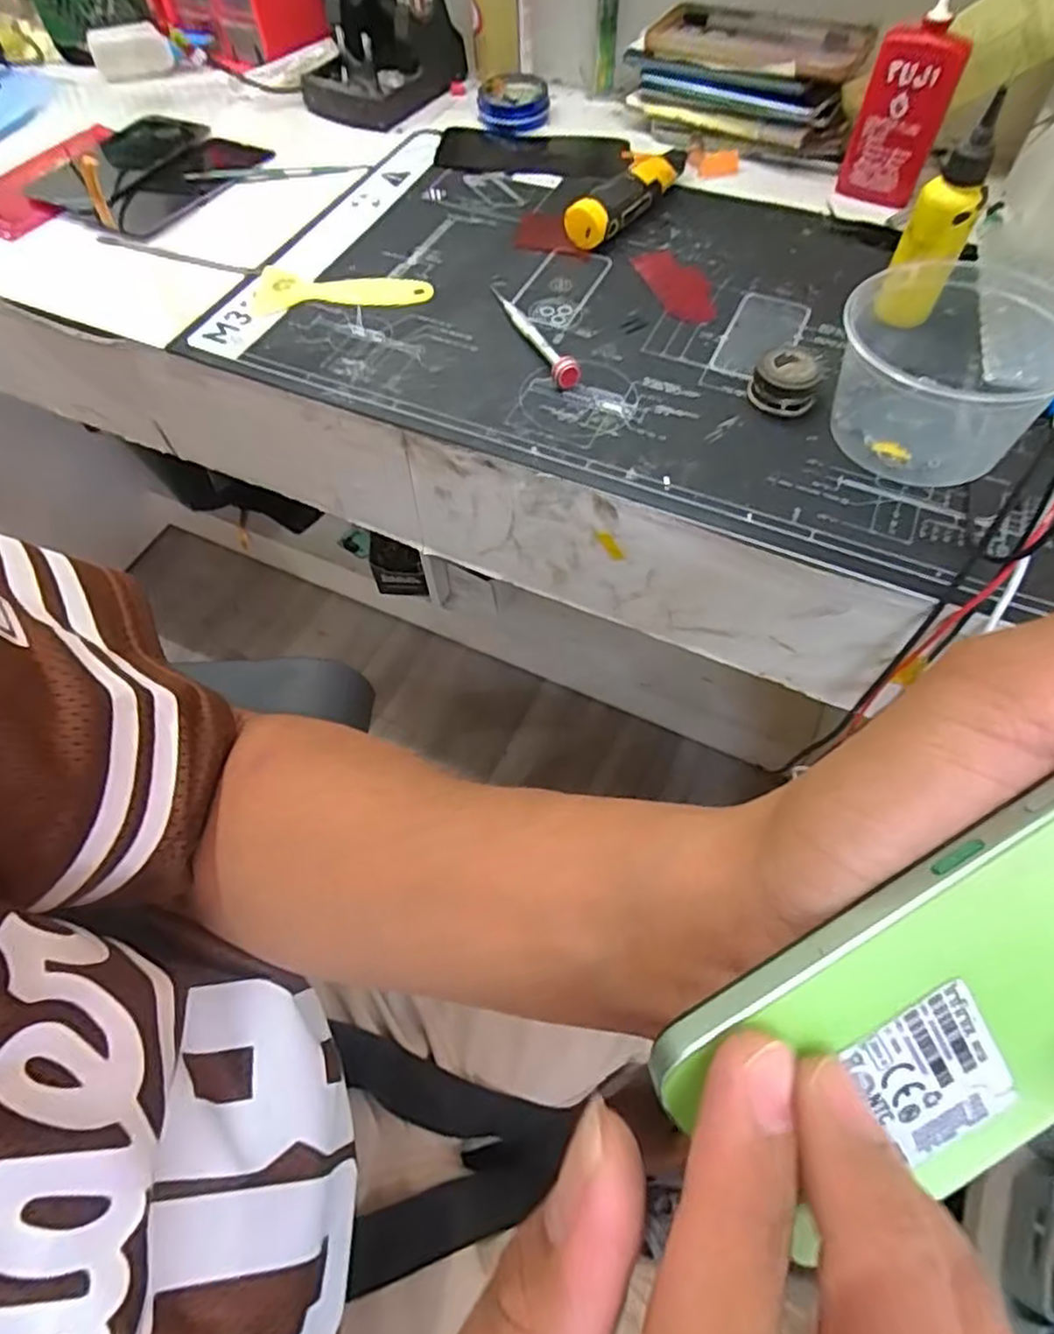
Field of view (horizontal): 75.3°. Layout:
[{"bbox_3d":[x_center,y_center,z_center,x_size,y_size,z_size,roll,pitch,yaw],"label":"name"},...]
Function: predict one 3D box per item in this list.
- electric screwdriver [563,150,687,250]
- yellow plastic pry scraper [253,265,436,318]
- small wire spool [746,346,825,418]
[{"bbox_3d":[0.080,-0.359,0.520,0.028,0.033,0.131,37,67,20],"label":"electric screwdriver"},{"bbox_3d":[-0.131,-0.268,0.486,0.125,0.006,0.046,1,60,2],"label":"yellow plastic pry scraper"},{"bbox_3d":[0.156,-0.171,0.409,0.036,0.026,0.035,-1,60,1],"label":"small wire spool"}]

